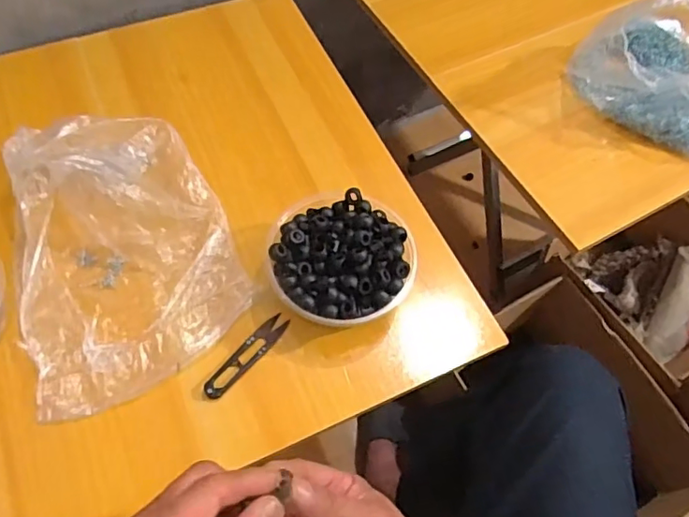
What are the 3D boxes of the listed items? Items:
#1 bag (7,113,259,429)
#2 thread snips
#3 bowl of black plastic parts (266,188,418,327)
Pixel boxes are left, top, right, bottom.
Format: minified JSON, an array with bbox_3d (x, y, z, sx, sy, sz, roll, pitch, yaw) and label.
[{"bbox_3d":[-0.226,-0.018,0.549,0.212,0.067,0.296,-18,64,-14],"label":"bag"},{"bbox_3d":[-0.095,0.093,0.531,0.022,0.005,0.103,39,65,17],"label":"thread snips"},{"bbox_3d":[-0.007,0.001,0.547,0.147,0.068,0.139,2,61,-3],"label":"bowl of black plastic parts"}]

